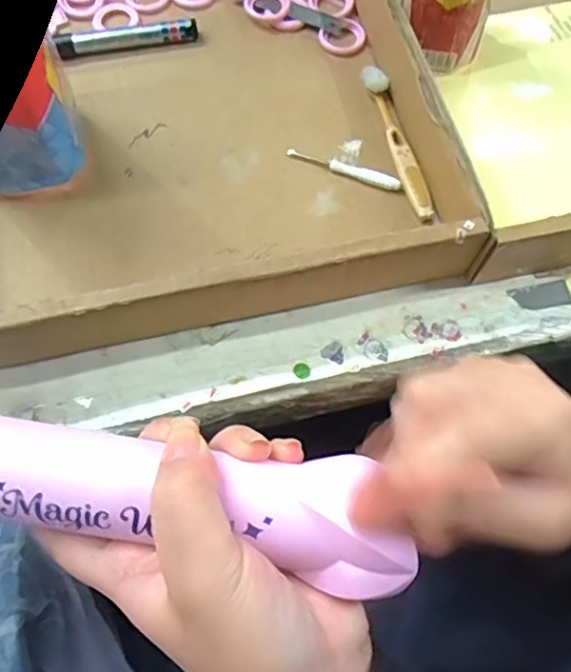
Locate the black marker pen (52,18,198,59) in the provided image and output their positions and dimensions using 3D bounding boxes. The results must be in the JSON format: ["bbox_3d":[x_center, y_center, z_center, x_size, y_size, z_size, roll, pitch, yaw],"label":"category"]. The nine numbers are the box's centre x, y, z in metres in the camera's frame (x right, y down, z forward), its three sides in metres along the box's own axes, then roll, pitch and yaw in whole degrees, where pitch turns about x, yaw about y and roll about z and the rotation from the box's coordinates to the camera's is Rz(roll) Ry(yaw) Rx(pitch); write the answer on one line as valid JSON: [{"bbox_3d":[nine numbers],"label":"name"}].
[{"bbox_3d":[-0.125,-0.235,0.481,0.109,0.012,0.019,-12,69,-6],"label":"black marker pen"}]

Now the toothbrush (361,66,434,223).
[{"bbox_3d":[0.082,-0.145,0.449,0.017,0.012,0.138,-13,69,-6],"label":"toothbrush"}]

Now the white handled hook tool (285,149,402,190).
[{"bbox_3d":[0.042,-0.123,0.442,0.085,0.009,0.010,22,70,8],"label":"white handled hook tool"}]

